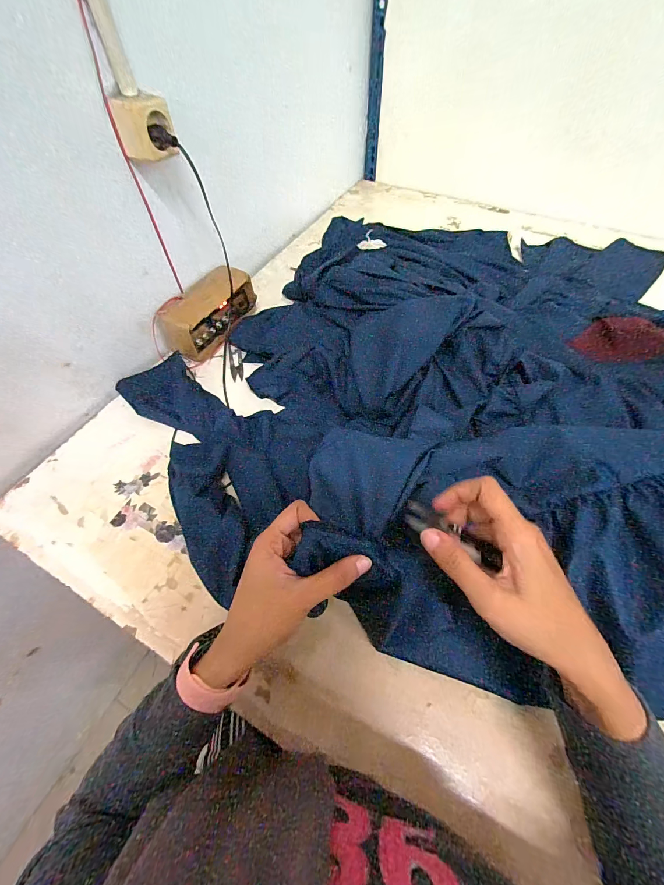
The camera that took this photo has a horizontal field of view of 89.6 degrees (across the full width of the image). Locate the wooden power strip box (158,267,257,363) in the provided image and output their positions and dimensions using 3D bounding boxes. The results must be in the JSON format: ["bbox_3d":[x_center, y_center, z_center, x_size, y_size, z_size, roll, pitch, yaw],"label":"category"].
[{"bbox_3d":[-0.229,-0.245,0.626,0.082,0.081,0.189,27,63,16],"label":"wooden power strip box"}]

